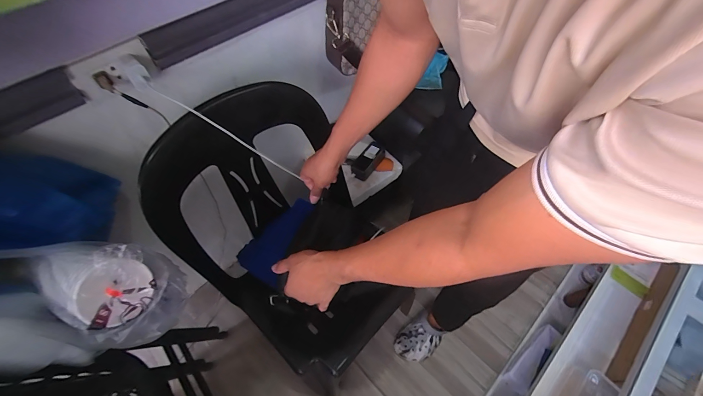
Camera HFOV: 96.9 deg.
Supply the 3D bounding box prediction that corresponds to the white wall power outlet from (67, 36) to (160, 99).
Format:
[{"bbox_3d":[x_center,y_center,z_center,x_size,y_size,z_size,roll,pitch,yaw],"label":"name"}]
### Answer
[{"bbox_3d":[-0.385,-0.210,0.507,0.118,0.068,0.023,-40,67,-22],"label":"white wall power outlet"}]

